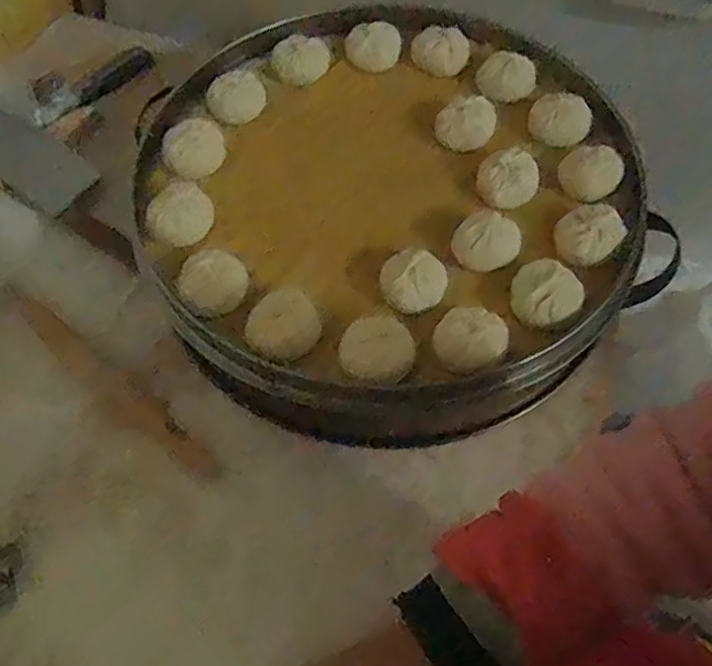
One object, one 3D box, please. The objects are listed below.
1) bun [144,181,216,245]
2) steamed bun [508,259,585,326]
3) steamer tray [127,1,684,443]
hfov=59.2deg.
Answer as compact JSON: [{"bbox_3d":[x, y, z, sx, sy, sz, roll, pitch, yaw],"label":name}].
[{"bbox_3d":[-0.165,-0.112,0.589,0.060,0.024,0.055,-1,58,1],"label":"bun"},{"bbox_3d":[0.162,-0.035,0.543,0.051,0.029,0.060,-34,63,-18],"label":"steamed bun"},{"bbox_3d":[0.033,-0.139,0.655,0.487,0.133,0.493,-17,59,-9],"label":"steamer tray"}]

